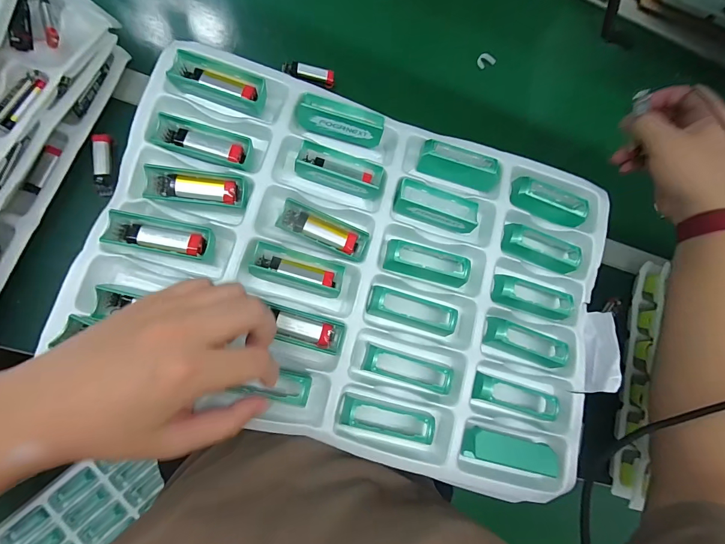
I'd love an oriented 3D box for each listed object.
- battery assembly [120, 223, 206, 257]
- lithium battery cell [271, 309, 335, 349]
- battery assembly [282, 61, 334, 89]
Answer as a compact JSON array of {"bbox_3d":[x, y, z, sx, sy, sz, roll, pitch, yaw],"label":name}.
[{"bbox_3d":[-0.164,-0.026,0.281,0.068,0.015,0.017,10,80,-9],"label":"battery assembly"},{"bbox_3d":[-0.050,0.049,0.287,0.053,0.007,0.019,16,81,-5],"label":"lithium battery cell"},{"bbox_3d":[-0.072,-0.260,0.446,0.068,0.015,0.020,10,80,-9],"label":"battery assembly"}]

